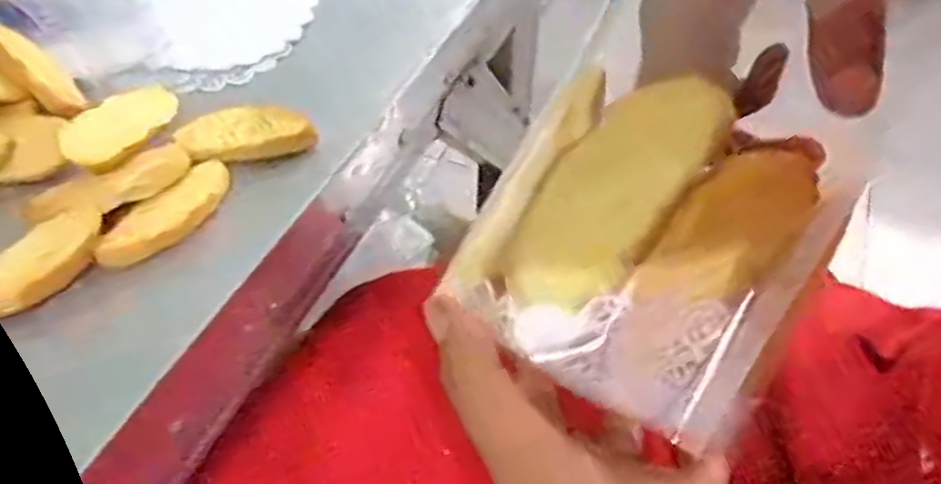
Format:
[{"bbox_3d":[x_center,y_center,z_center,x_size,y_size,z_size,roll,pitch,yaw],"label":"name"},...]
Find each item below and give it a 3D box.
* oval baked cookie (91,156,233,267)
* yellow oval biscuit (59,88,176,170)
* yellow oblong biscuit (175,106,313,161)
[{"bbox_3d":[-0.170,-0.015,0.407,0.033,0.011,0.085,30,55,22],"label":"oval baked cookie"},{"bbox_3d":[-0.209,-0.069,0.431,0.035,0.012,0.087,33,41,-3],"label":"yellow oval biscuit"},{"bbox_3d":[-0.139,-0.068,0.448,0.078,0.014,0.033,-13,51,-13],"label":"yellow oblong biscuit"}]

